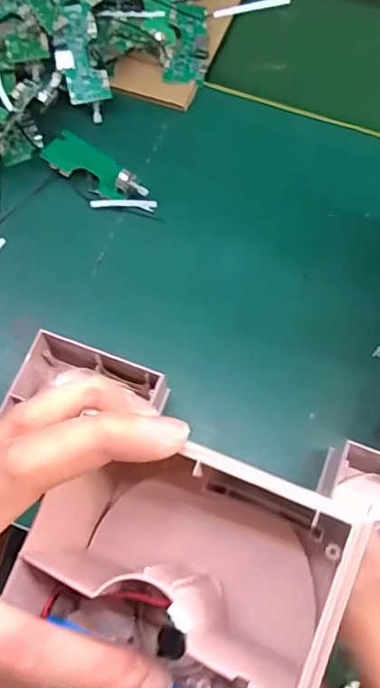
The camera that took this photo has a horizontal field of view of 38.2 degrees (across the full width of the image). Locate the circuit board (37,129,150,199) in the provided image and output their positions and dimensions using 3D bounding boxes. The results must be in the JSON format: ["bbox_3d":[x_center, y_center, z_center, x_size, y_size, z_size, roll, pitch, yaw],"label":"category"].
[{"bbox_3d":[-0.083,-0.158,0.499,0.101,0.032,0.042,28,71,11],"label":"circuit board"}]

